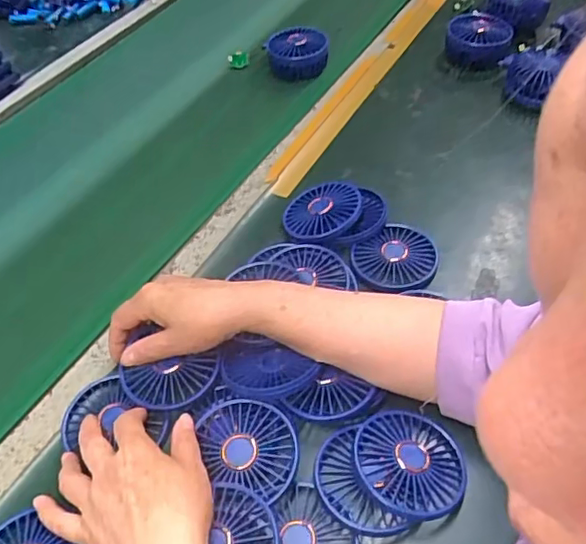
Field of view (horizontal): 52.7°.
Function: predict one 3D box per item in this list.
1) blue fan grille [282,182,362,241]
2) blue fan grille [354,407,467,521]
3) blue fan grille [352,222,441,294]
[{"bbox_3d":[0.032,-0.066,0.645,0.085,0.016,0.085,-5,48,19],"label":"blue fan grille"},{"bbox_3d":[0.091,0.149,0.462,0.081,0.019,0.087,-2,49,2],"label":"blue fan grille"},{"bbox_3d":[0.105,-0.018,0.613,0.085,0.010,0.086,3,49,6],"label":"blue fan grille"}]

